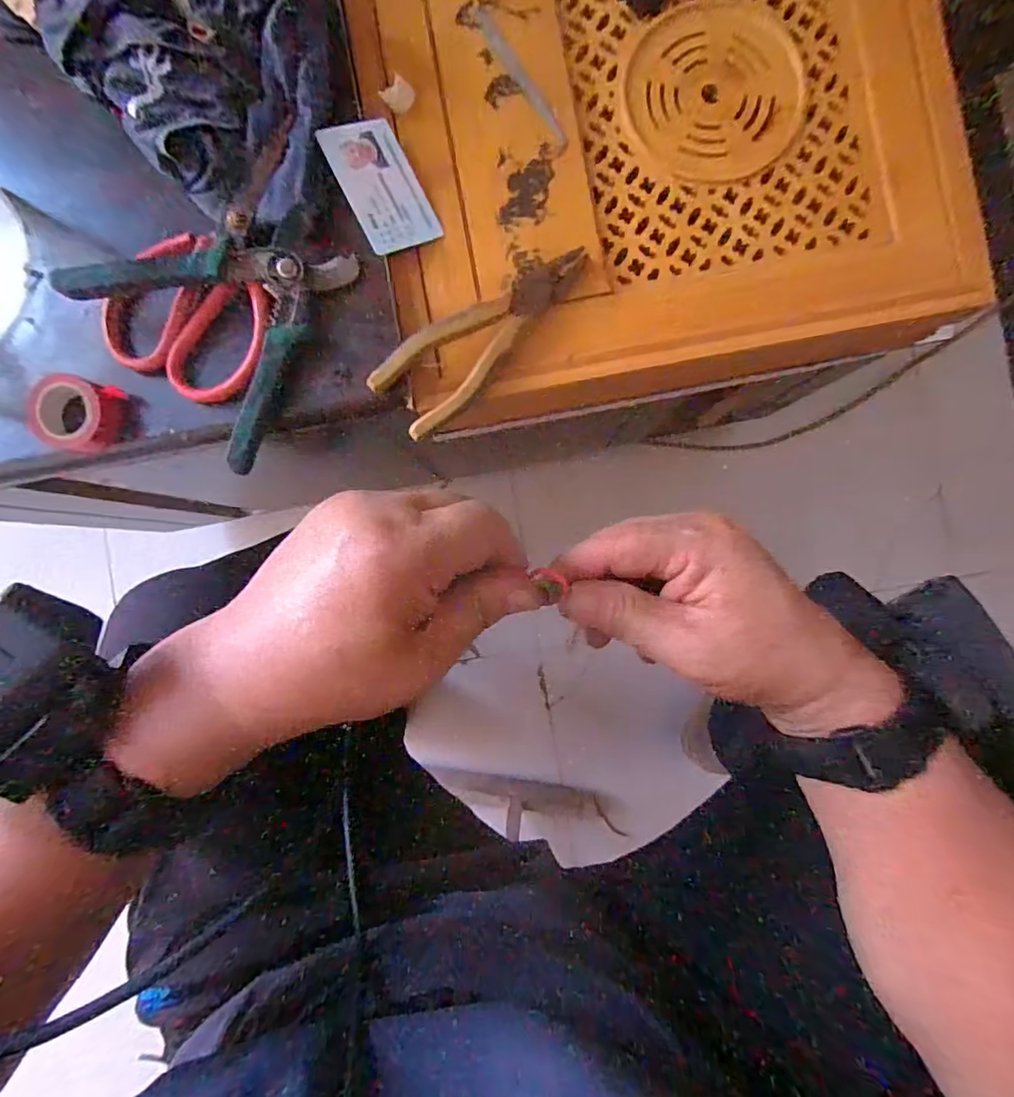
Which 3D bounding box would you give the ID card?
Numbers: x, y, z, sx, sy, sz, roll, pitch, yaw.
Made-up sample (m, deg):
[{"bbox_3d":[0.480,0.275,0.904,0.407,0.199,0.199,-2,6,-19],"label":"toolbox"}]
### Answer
[{"bbox_3d":[-0.086,-0.248,0.364,0.052,0.004,0.086,-29,97,-19],"label":"ID card"}]

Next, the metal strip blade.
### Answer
[{"bbox_3d":[0.011,-0.338,0.379,0.012,0.004,0.115,-32,90,-1],"label":"metal strip blade"}]

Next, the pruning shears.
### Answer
[{"bbox_3d":[-0.190,-0.156,0.338,0.139,0.031,0.153,34,89,0],"label":"pruning shears"}]

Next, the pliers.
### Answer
[{"bbox_3d":[-0.013,-0.148,0.363,0.168,0.027,0.054,-41,90,-1],"label":"pliers"}]

